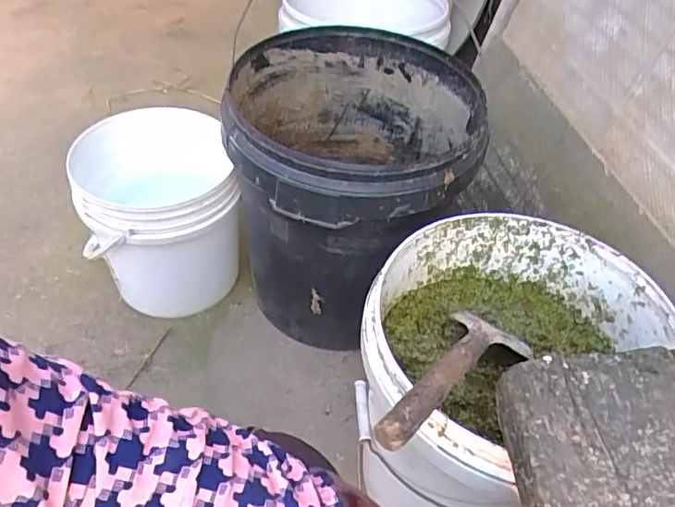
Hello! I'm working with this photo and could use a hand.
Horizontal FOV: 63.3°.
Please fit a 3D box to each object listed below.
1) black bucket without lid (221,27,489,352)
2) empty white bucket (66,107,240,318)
[{"bbox_3d":[0.033,-0.101,0.868,0.343,0.363,0.384,0,47,4],"label":"black bucket without lid"},{"bbox_3d":[-0.282,-0.074,0.913,0.234,0.259,0.273,-13,47,-9],"label":"empty white bucket"}]

